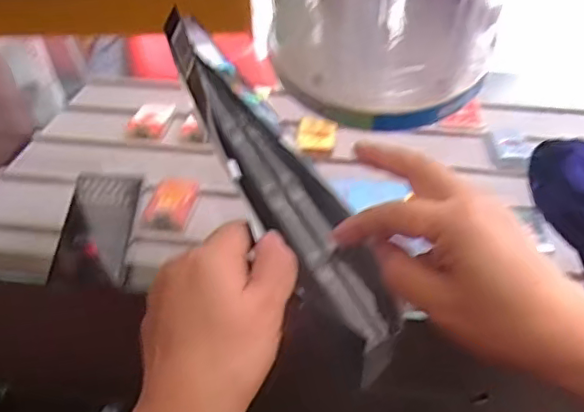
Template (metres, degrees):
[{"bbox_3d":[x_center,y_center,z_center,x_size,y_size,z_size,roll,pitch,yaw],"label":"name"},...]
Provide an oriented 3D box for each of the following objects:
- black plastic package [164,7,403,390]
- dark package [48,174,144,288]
[{"bbox_3d":[-0.012,-0.021,0.370,0.047,0.025,0.268,-28,66,-14],"label":"black plastic package"},{"bbox_3d":[-0.154,0.017,0.460,0.051,0.020,0.100,0,59,2],"label":"dark package"}]

